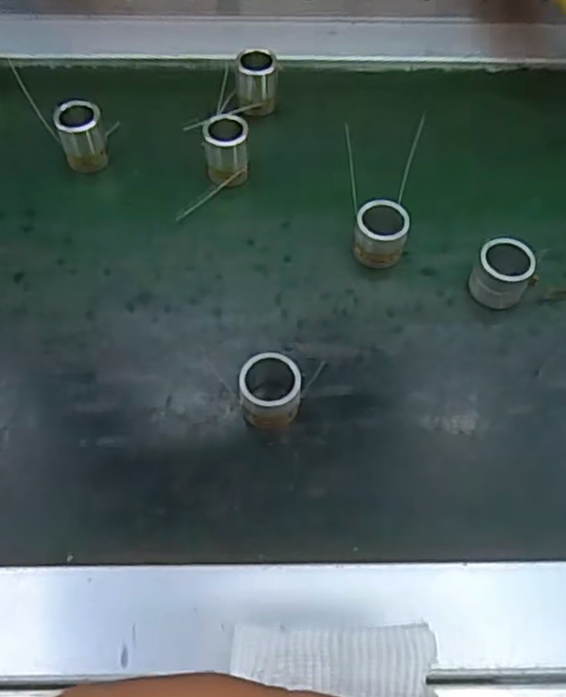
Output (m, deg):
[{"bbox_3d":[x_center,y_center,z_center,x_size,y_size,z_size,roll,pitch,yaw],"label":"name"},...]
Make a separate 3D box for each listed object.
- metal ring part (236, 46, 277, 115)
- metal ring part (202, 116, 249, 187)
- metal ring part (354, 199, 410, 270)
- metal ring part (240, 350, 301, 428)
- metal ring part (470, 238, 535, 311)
[{"bbox_3d":[-0.015,-0.148,0.377,0.022,0.034,0.017,-2,59,-2],"label":"metal ring part"},{"bbox_3d":[-0.029,-0.102,0.348,0.022,0.031,0.021,-4,59,-3],"label":"metal ring part"},{"bbox_3d":[0.048,-0.056,0.325,0.025,0.023,0.022,13,60,7],"label":"metal ring part"},{"bbox_3d":[-0.005,0.018,0.281,0.025,0.024,0.023,0,59,-1],"label":"metal ring part"},{"bbox_3d":[0.103,-0.035,0.313,0.025,0.024,0.021,17,60,9],"label":"metal ring part"}]

